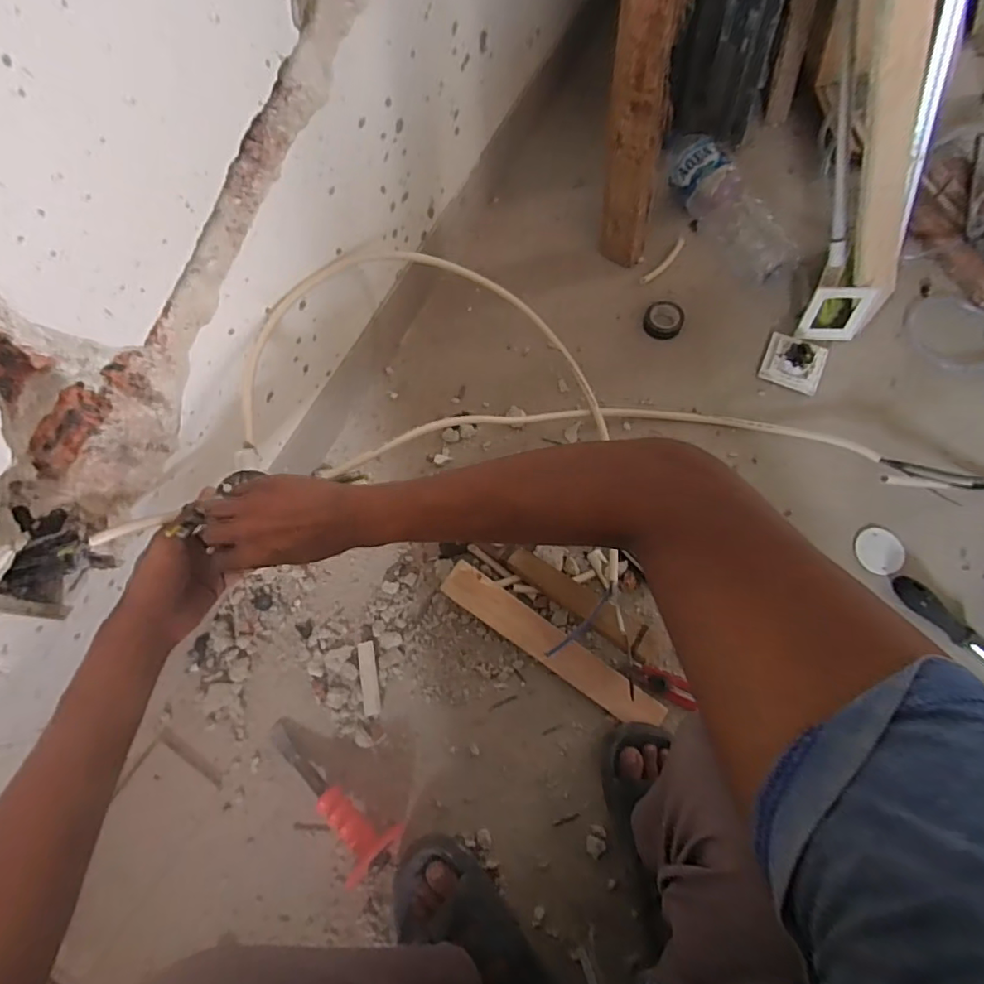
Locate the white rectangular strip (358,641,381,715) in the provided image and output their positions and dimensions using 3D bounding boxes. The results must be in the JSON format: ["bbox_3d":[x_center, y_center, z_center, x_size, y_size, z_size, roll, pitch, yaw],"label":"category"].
[{"bbox_3d":[-0.153,0.232,0.674,0.021,0.005,0.087,-10,71,-1],"label":"white rectangular strip"}]

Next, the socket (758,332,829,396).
[{"bbox_3d":[0.447,-0.194,0.794,0.080,0.019,0.081,24,74,10],"label":"socket"}]

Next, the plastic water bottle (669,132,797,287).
[{"bbox_3d":[0.362,-0.450,0.856,0.070,0.078,0.291,-28,73,-7],"label":"plastic water bottle"}]

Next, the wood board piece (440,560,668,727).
[{"bbox_3d":[0.072,0.193,0.681,0.307,0.013,0.046,34,94,10],"label":"wood board piece"}]

